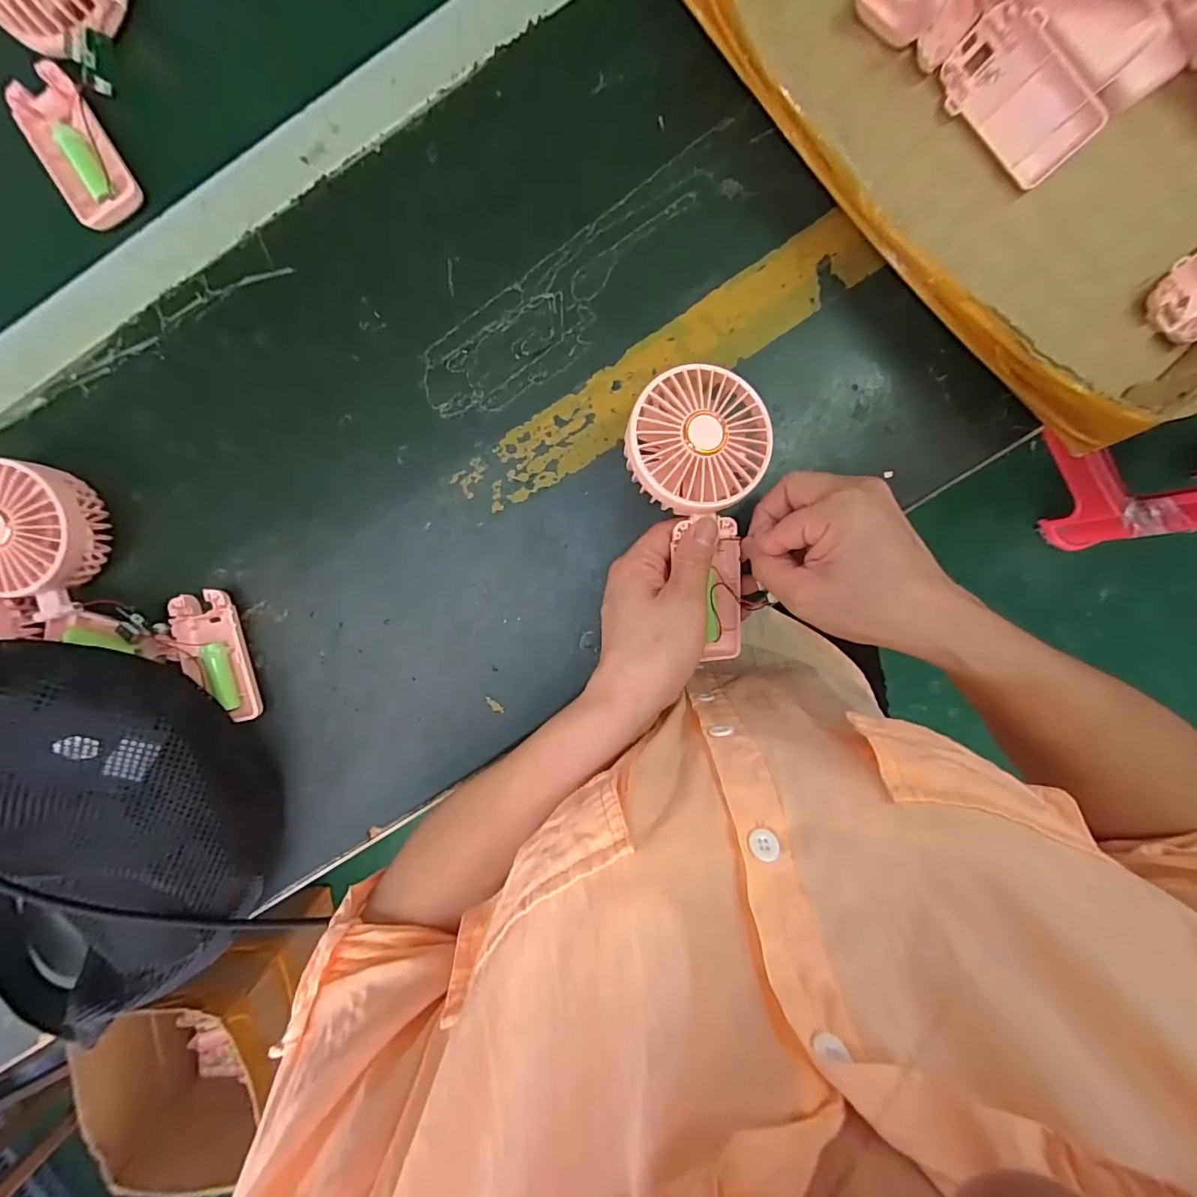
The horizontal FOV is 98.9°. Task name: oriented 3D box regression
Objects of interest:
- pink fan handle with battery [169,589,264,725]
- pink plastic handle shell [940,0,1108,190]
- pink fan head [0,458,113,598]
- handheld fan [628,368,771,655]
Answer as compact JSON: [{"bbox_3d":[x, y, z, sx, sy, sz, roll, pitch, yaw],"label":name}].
[{"bbox_3d":[-0.275,0.043,0.369,0.042,0.017,0.094,-11,95,2],"label":"pink fan handle with battery"},{"bbox_3d":[0.256,-0.304,0.312,0.091,0.017,0.048,46,119,0],"label":"pink plastic handle shell"},{"bbox_3d":[-0.387,-0.046,0.347,0.081,0.046,0.084,0,97,-2],"label":"pink fan head"},{"bbox_3d":[0.070,-0.049,0.323,0.086,0.028,0.181,-11,103,-1],"label":"handheld fan"}]

